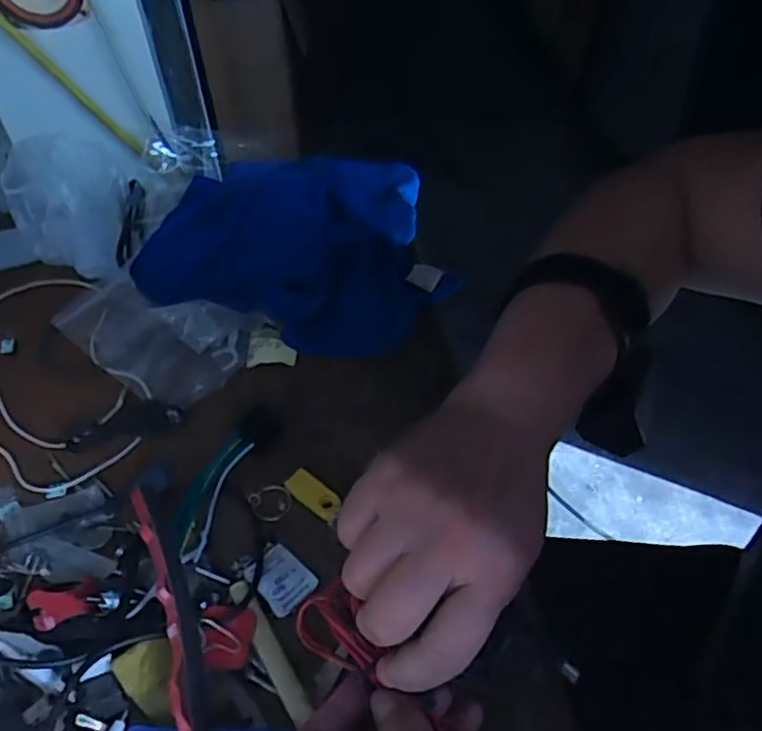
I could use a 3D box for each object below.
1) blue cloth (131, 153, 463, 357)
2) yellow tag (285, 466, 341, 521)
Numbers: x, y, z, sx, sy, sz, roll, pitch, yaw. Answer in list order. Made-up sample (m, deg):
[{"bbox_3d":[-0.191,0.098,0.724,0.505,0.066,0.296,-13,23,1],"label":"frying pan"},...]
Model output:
[{"bbox_3d":[-0.062,-0.118,0.562,0.244,0.057,0.236,9,47,10],"label":"blue cloth"},{"bbox_3d":[-0.042,0.081,0.405,0.039,0.004,0.017,33,79,25],"label":"yellow tag"}]

